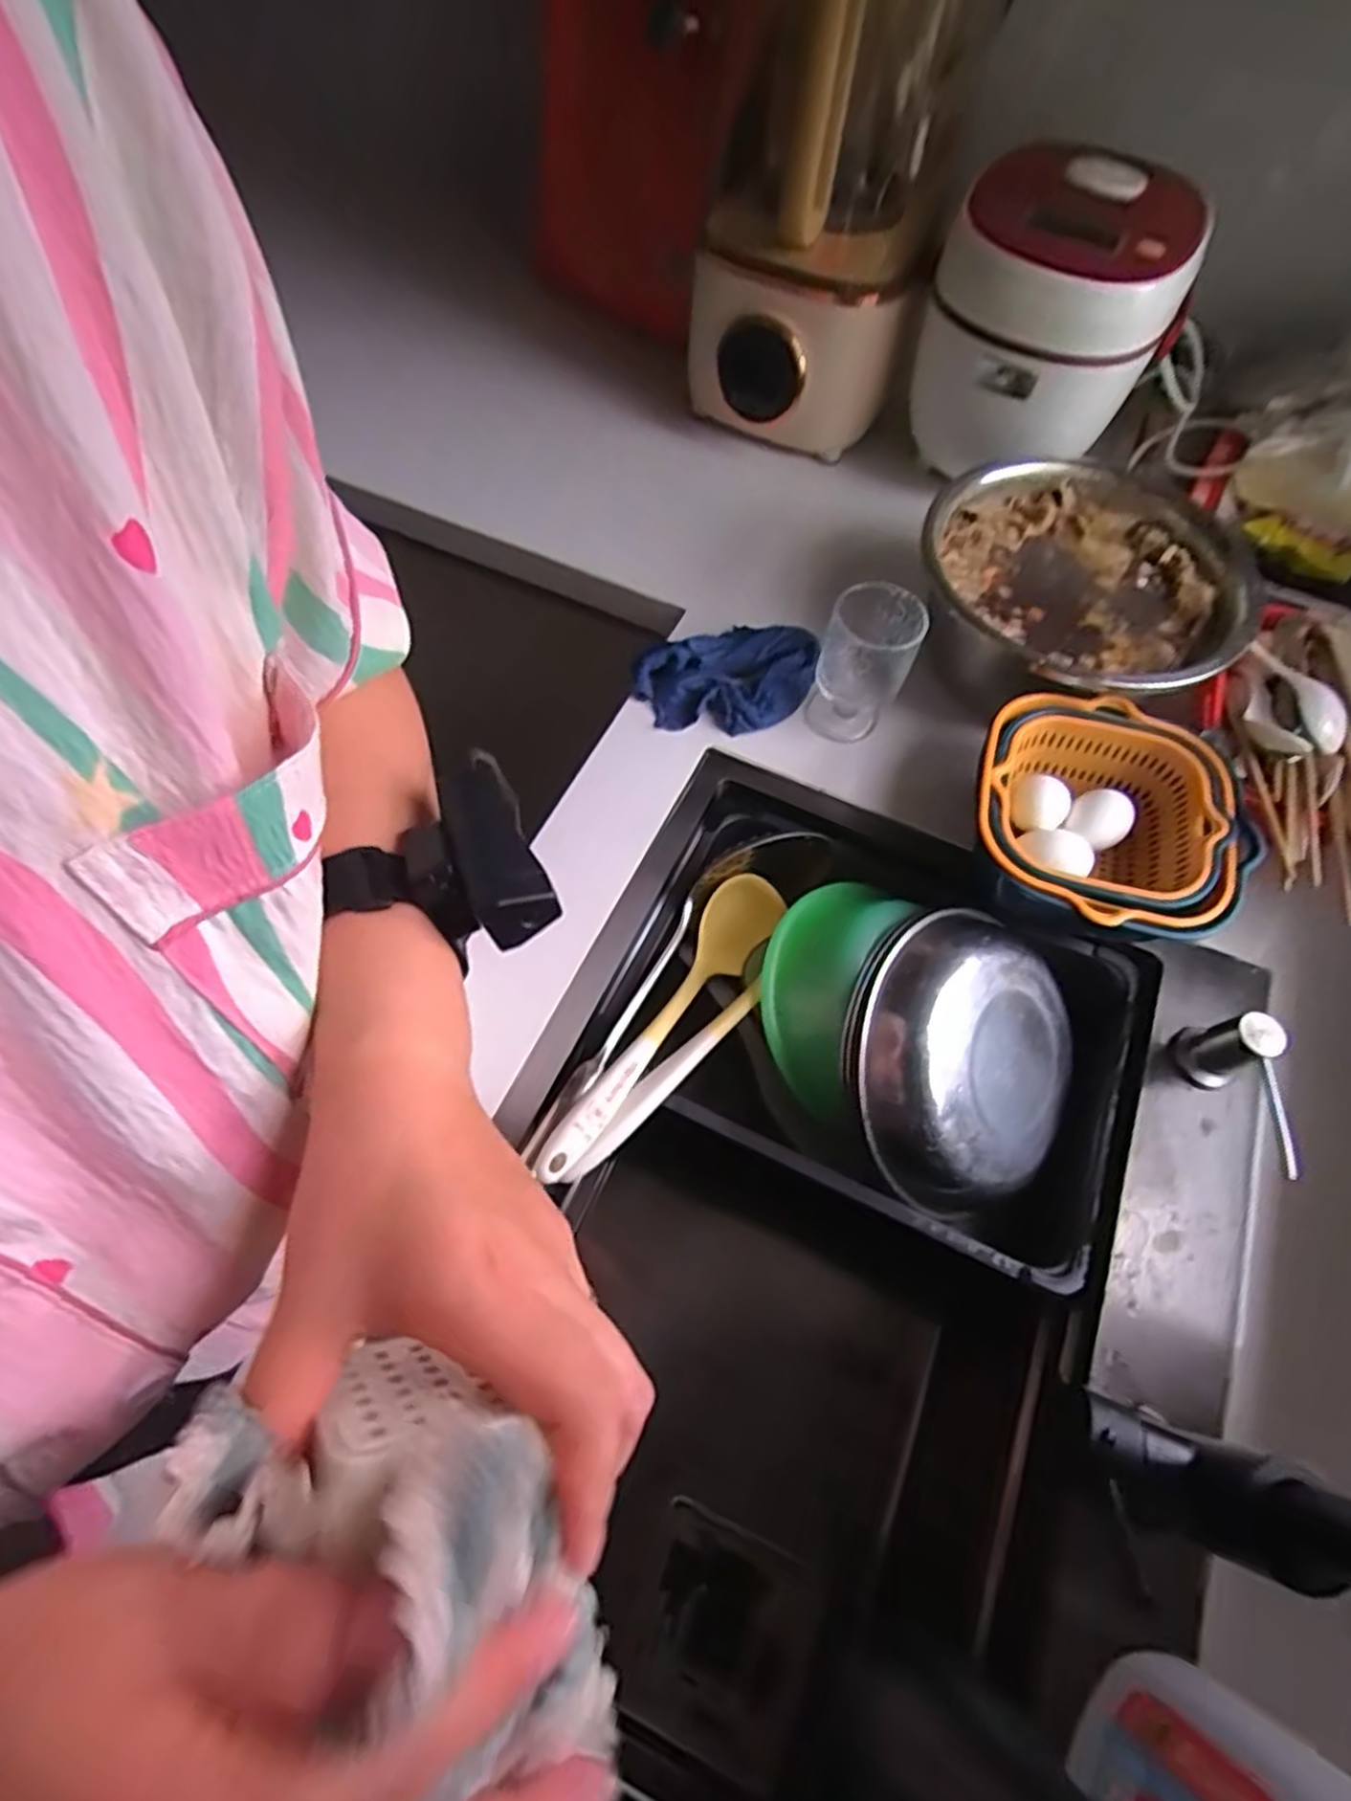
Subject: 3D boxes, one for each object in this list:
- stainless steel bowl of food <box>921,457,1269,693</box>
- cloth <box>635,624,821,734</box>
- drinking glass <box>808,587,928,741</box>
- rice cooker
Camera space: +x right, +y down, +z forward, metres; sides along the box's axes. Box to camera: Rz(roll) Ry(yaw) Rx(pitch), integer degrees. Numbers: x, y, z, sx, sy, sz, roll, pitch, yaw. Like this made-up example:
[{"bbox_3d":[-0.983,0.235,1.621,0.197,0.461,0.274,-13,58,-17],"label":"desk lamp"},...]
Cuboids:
[{"bbox_3d":[0.328,-0.261,0.611,0.245,0.040,0.263,1,62,-2],"label":"stainless steel bowl of food"},{"bbox_3d":[0.046,-0.185,0.641,0.145,0.050,0.087,-18,65,-12],"label":"cloth"},{"bbox_3d":[0.150,-0.185,0.606,0.066,0.116,0.072,22,63,9],"label":"drinking glass"},{"bbox_3d":[0.335,-0.516,0.698,0.190,0.197,0.191,1,62,-2],"label":"rice cooker"}]

